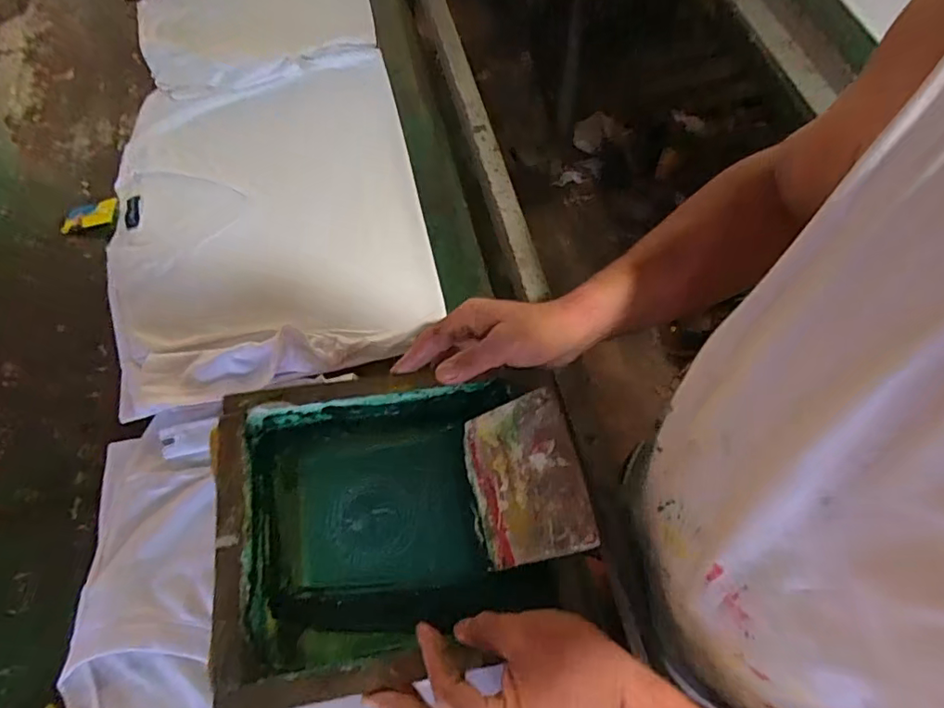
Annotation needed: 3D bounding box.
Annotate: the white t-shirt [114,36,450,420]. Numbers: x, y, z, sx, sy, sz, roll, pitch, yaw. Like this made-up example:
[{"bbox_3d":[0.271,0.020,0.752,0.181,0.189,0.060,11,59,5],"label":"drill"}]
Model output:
[{"bbox_3d":[-0.255,-0.188,0.679,0.368,0.033,0.511,-14,62,-6],"label":"white t-shirt"}]

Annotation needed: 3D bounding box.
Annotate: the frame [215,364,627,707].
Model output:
[{"bbox_3d":[-0.056,0.130,0.447,0.279,0.062,0.230,-4,72,-9],"label":"frame"}]

